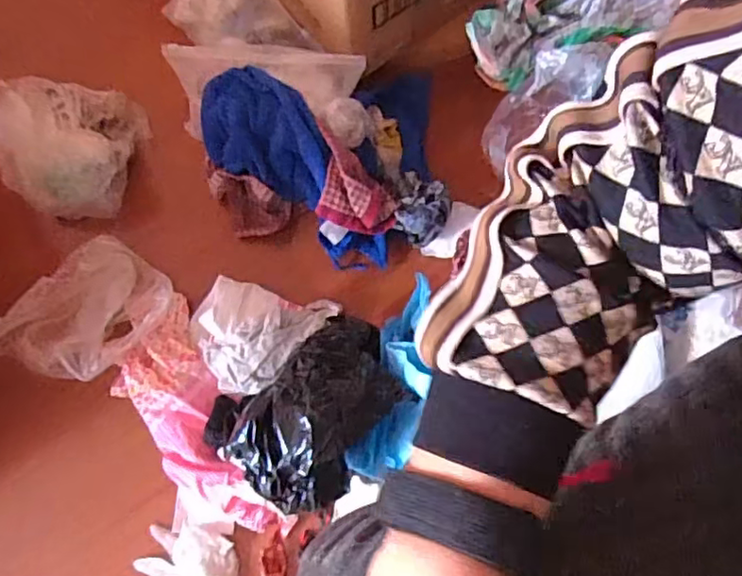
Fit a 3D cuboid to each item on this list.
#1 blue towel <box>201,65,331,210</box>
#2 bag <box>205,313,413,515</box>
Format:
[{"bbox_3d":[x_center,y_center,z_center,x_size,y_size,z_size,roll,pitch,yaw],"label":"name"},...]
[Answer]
[{"bbox_3d":[-0.129,-0.192,0.749,0.175,0.065,0.114,25,79,7],"label":"blue towel"},{"bbox_3d":[-0.048,0.126,0.640,0.135,0.137,0.202,43,81,10],"label":"bag"}]

